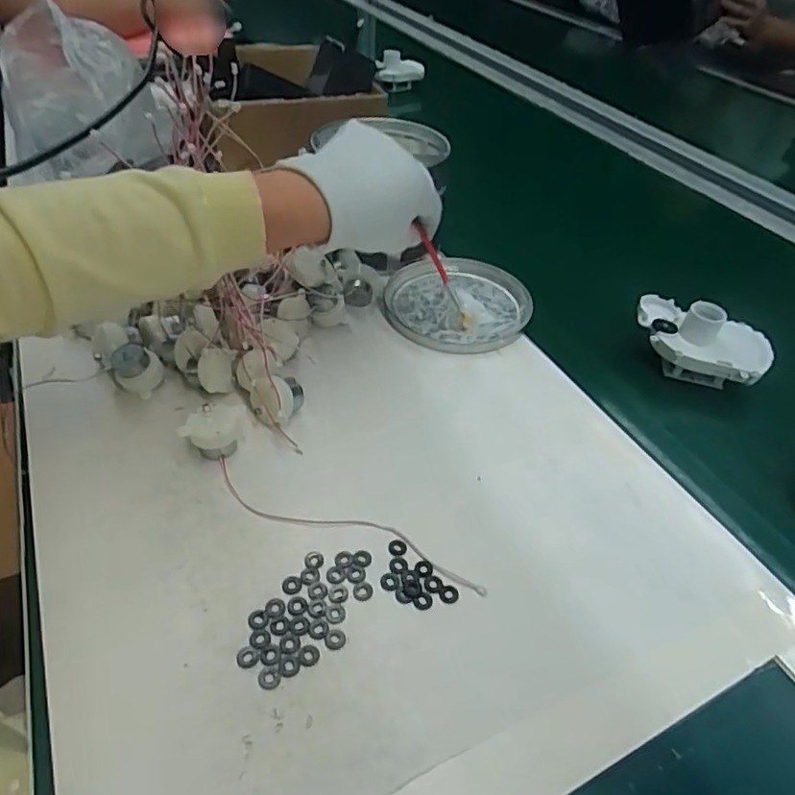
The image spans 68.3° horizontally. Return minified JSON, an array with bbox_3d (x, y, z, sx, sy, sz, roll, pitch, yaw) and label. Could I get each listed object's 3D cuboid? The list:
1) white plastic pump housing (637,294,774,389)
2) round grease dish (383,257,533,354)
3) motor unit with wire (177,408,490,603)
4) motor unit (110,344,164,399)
[{"bbox_3d":[0.248,-0.047,0.481,0.104,0.054,0.074,17,44,13],"label":"white plastic pump housing"},{"bbox_3d":[0.055,-0.089,0.532,0.126,0.016,0.133,2,43,-2],"label":"round grease dish"},{"bbox_3d":[-0.047,0.063,0.348,0.206,0.030,0.039,26,47,21],"label":"motor unit with wire"},{"bbox_3d":[-0.188,-0.019,0.425,0.033,0.029,0.032,-16,47,-21],"label":"motor unit"}]

